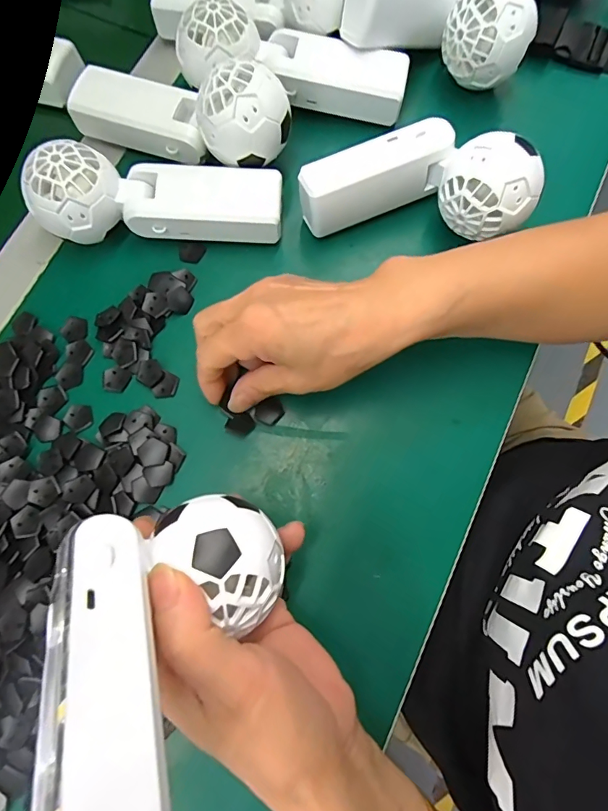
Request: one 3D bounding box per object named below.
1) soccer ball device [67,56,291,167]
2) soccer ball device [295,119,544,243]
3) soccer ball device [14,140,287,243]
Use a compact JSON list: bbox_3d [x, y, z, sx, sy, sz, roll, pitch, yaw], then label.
[{"bbox_3d":[-0.092,-0.212,0.313,0.166,0.049,0.047,18,76,19],"label":"soccer ball device"},{"bbox_3d":[0.075,-0.153,0.298,0.152,0.060,0.067,6,75,4],"label":"soccer ball device"},{"bbox_3d":[-0.099,-0.146,0.304,0.167,0.061,0.055,-3,75,1],"label":"soccer ball device"}]

